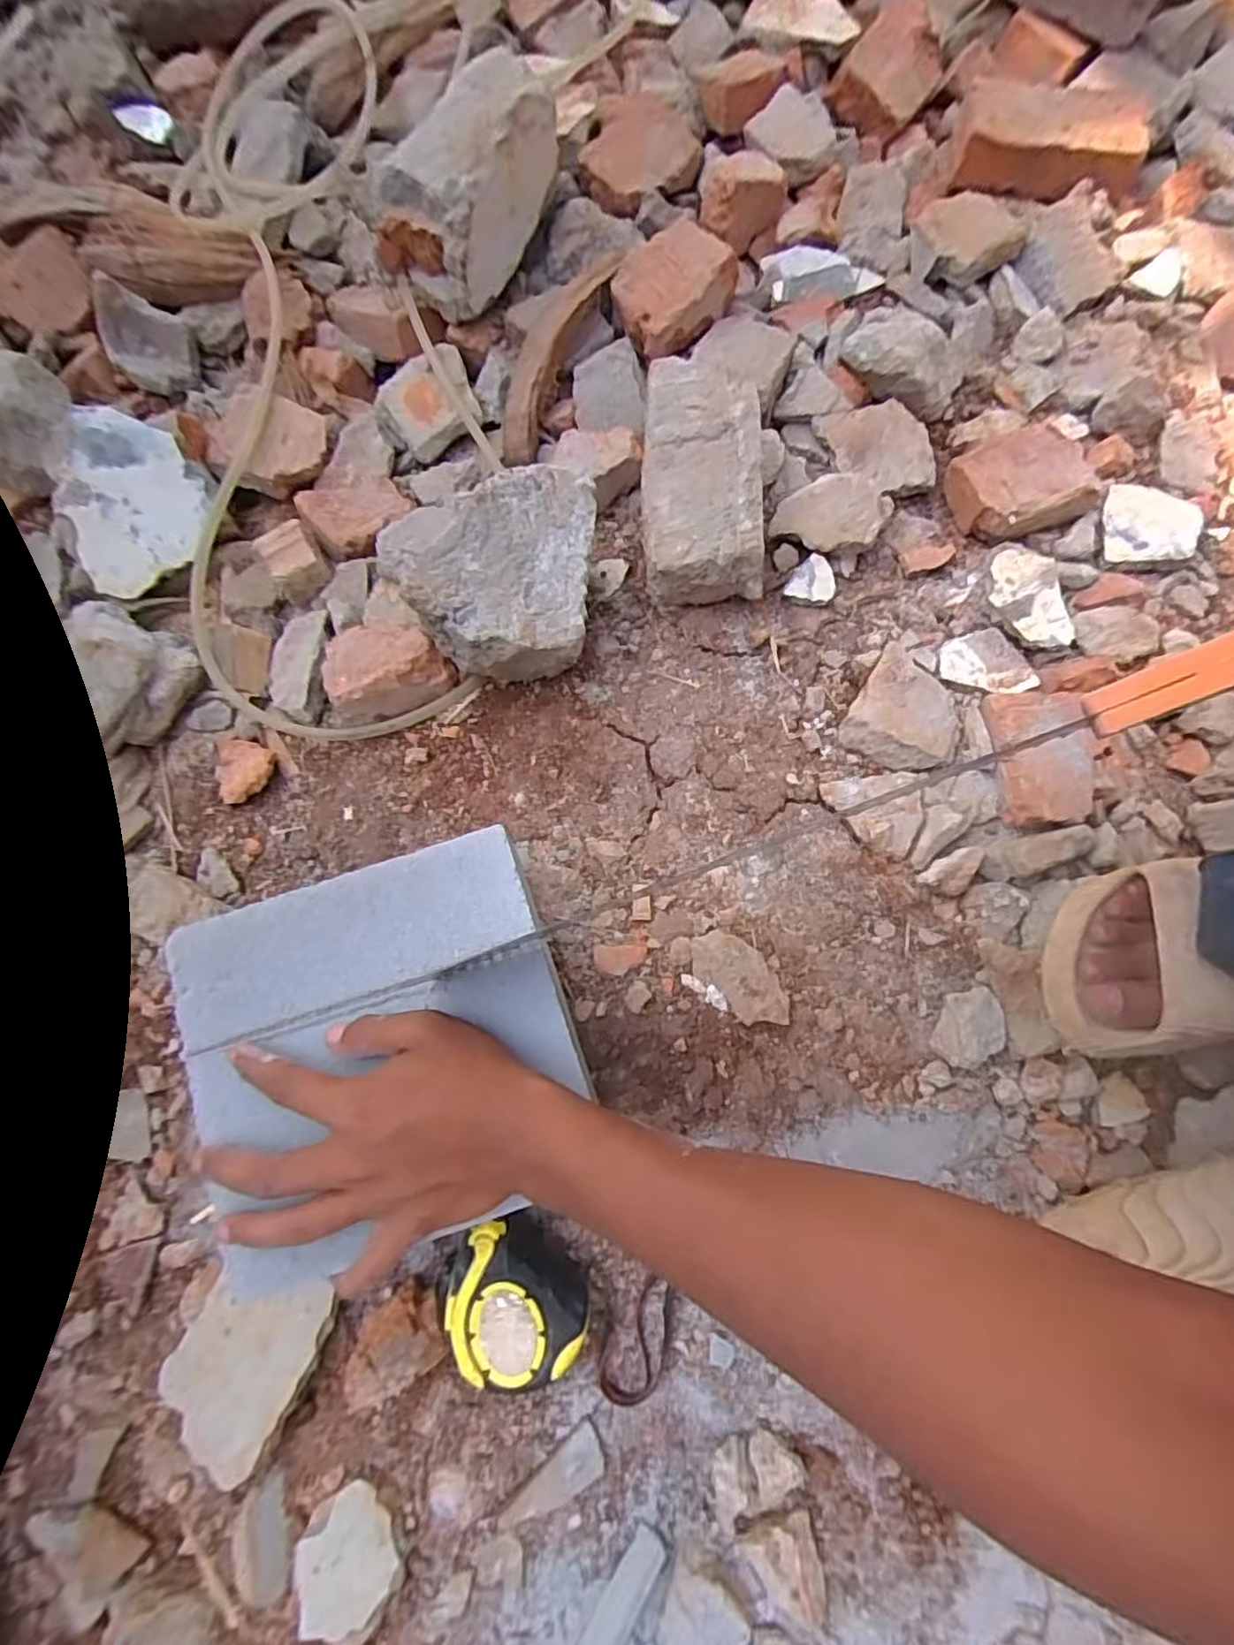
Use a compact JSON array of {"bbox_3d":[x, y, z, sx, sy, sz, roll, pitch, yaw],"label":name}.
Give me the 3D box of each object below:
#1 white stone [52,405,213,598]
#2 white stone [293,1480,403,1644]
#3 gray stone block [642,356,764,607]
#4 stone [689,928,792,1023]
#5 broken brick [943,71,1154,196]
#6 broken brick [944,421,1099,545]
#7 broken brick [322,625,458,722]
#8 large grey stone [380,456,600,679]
[{"bbox_3d":[-0.410,-0.265,0.570,0.102,0.055,0.137,10,96,-20],"label":"white stone"},{"bbox_3d":[-0.158,0.434,0.382,0.060,0.010,0.065,-29,77,-7],"label":"white stone"},{"bbox_3d":[0.066,-0.282,0.535,0.089,0.059,0.196,-3,88,0],"label":"gray stone block"},{"bbox_3d":[0.088,0.110,0.467,0.079,0.011,0.042,43,80,10],"label":"stone"},{"bbox_3d":[0.411,-0.643,0.620,0.164,0.040,0.111,11,77,8],"label":"broken brick"},{"bbox_3d":[0.344,-0.288,0.569,0.100,0.053,0.087,-12,74,-2],"label":"broken brick"},{"bbox_3d":[-0.192,-0.131,0.547,0.101,0.037,0.080,-21,75,-5],"label":"broken brick"},{"bbox_3d":[-0.092,-0.193,0.516,0.137,0.108,0.143,0,75,0],"label":"large grey stone"}]

